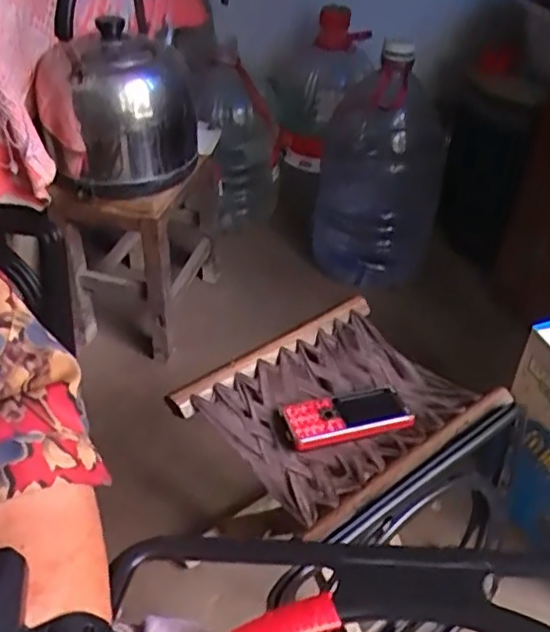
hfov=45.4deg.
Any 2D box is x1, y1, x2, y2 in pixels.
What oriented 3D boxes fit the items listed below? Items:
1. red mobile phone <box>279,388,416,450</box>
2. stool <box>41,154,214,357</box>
[{"bbox_3d":[0.072,0.100,0.671,0.122,0.020,0.061,-8,40,-11],"label":"red mobile phone"},{"bbox_3d":[-0.239,-0.145,1.206,0.228,0.336,0.335,1,39,-1],"label":"stool"}]

